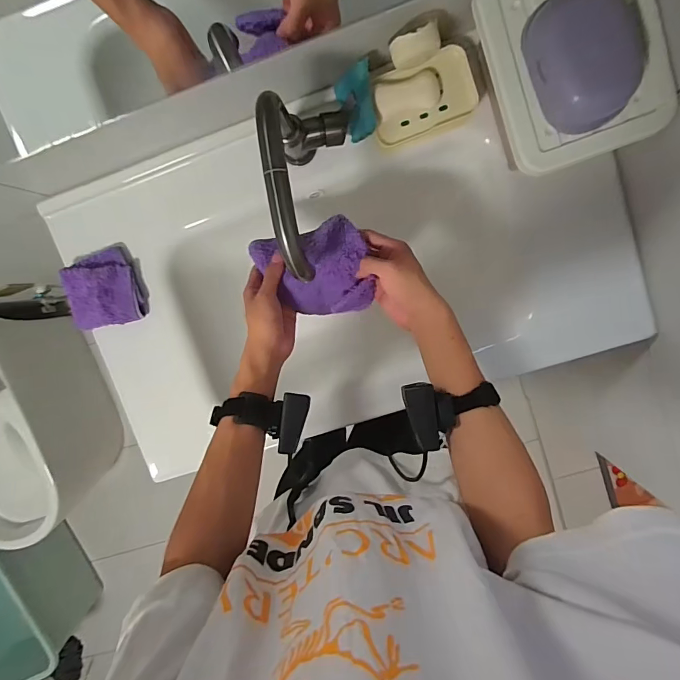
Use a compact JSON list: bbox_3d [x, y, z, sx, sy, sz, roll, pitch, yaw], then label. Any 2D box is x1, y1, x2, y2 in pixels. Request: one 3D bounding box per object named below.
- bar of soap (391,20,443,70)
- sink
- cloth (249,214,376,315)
[{"bbox_3d":[0.086,-0.337,0.486,0.055,0.037,0.020,-13,58,18],"label":"bar of soap"},{"bbox_3d":[0.008,-0.118,0.680,0.787,0.170,0.469,-16,98,6],"label":"sink"},{"bbox_3d":[-0.034,-0.085,0.534,0.140,0.041,0.113,-14,98,6],"label":"cloth"}]

